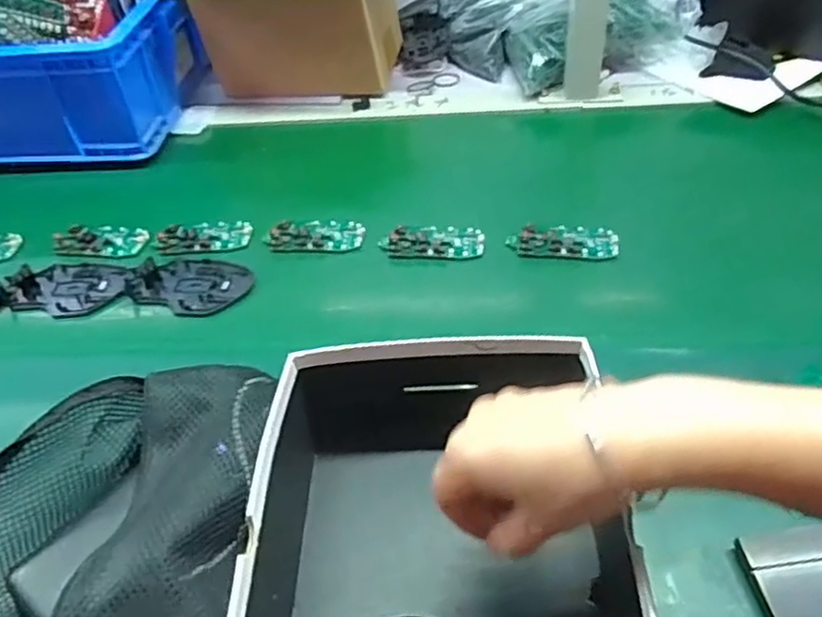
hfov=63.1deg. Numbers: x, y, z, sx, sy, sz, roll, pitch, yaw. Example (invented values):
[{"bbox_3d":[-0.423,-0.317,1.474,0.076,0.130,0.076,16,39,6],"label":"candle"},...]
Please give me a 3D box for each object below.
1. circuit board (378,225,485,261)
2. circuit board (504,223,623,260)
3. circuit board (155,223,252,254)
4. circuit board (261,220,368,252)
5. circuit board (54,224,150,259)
[{"bbox_3d":[0.020,-0.064,0.636,0.096,0.010,0.045,-2,45,5],"label":"circuit board"},{"bbox_3d":[0.140,-0.063,0.619,0.098,0.009,0.043,1,45,7],"label":"circuit board"},{"bbox_3d":[-0.207,-0.073,0.674,0.091,0.011,0.045,-7,45,0],"label":"circuit board"},{"bbox_3d":[-0.094,-0.071,0.658,0.094,0.012,0.040,-2,45,5],"label":"circuit board"},{"bbox_3d":[-0.314,-0.070,0.682,0.083,0.009,0.048,6,47,-2],"label":"circuit board"}]

